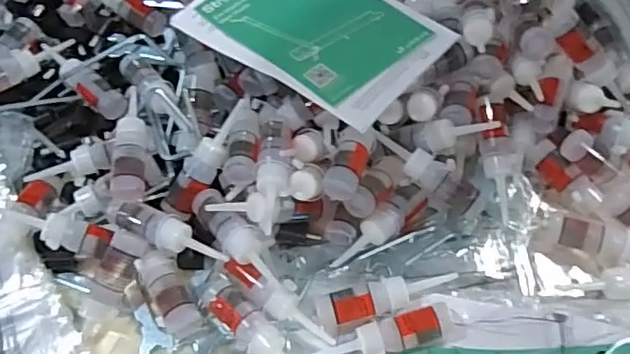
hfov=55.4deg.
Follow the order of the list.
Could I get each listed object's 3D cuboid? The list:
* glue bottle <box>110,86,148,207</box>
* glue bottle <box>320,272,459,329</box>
[{"bbox_3d":[-0.153,-0.027,0.497,0.028,0.031,0.113,-7,56,-2],"label":"glue bottle"},{"bbox_3d":[0.055,0.089,0.456,0.107,0.026,0.033,-11,56,-5],"label":"glue bottle"}]

